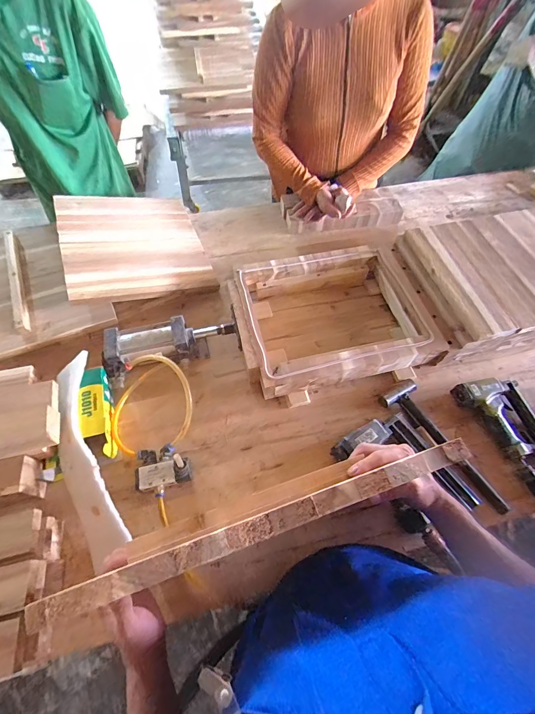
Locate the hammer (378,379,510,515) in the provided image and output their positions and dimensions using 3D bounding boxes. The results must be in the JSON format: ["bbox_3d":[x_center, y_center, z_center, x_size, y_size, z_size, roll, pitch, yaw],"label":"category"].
[{"bbox_3d":[0.358,0.166,0.657,0.086,0.030,0.290,-33,66,-18],"label":"hammer"}]

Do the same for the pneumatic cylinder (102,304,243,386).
[{"bbox_3d":[-0.211,-0.026,0.741,0.298,0.083,0.106,-14,61,-10],"label":"pneumatic cylinder"}]

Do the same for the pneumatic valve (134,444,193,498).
[{"bbox_3d":[-0.197,0.207,0.610,0.104,0.070,0.090,-8,61,-6],"label":"pneumatic valve"}]

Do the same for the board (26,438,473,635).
[{"bbox_3d":[0.000,0.170,0.363,0.376,0.174,0.021,-16,75,-11],"label":"board"}]

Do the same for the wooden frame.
[{"bbox_3d":[0.149,-0.103,0.788,0.453,0.082,0.354,-12,61,-8],"label":"wooden frame"}]

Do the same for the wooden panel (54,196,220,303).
[{"bbox_3d":[-0.362,-0.320,0.898,0.352,0.025,0.424,-12,59,-26],"label":"wooden panel"}]

